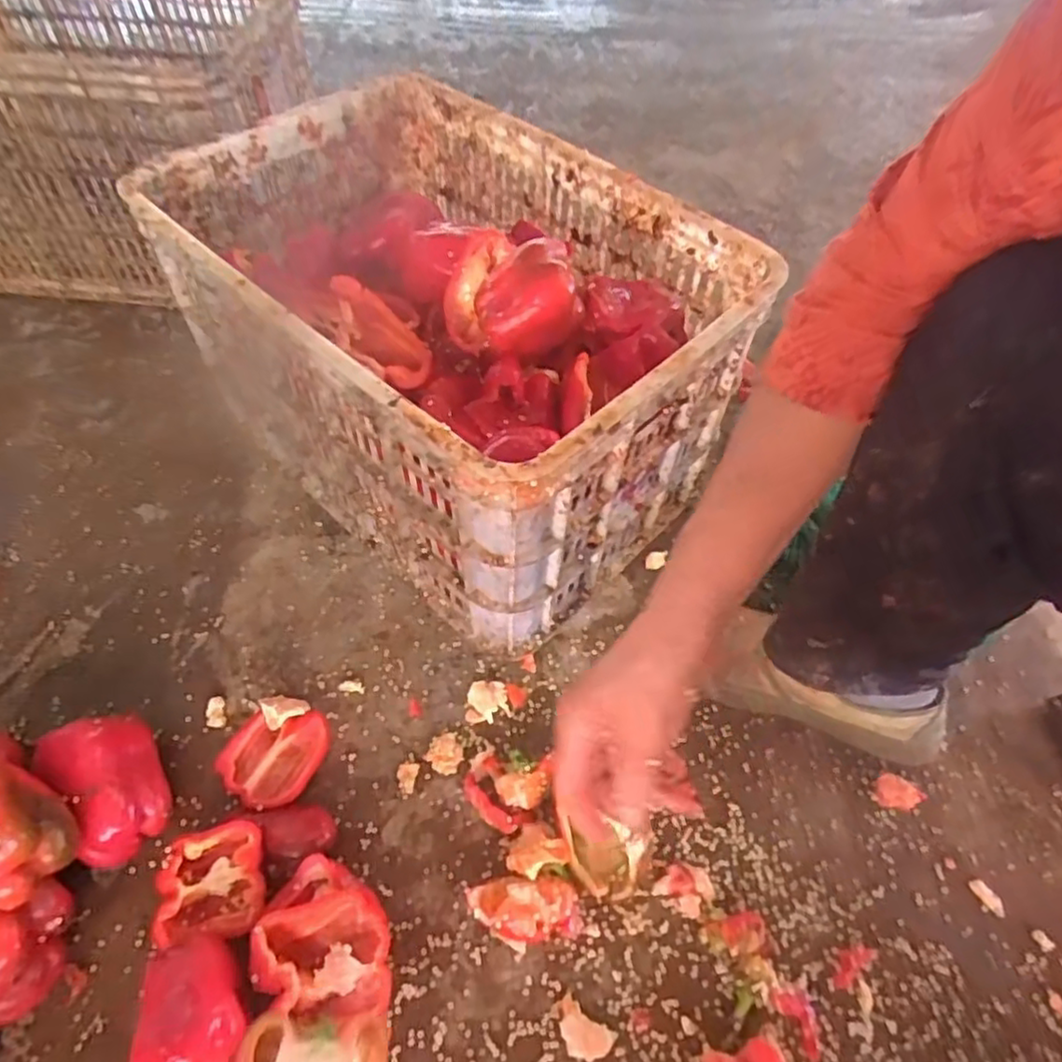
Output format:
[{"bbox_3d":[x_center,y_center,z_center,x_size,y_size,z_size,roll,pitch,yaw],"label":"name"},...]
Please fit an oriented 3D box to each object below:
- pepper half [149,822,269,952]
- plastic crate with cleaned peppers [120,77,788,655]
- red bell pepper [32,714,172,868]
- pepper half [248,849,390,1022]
[{"bbox_3d":[-0.248,0.277,0.539,0.080,0.038,0.078,-11,57,-11],"label":"pepper half"},{"bbox_3d":[-0.075,-0.182,0.705,0.487,0.299,0.356,38,62,21],"label":"plastic crate with cleaned peppers"},{"bbox_3d":[-0.341,0.206,0.562,0.071,0.078,0.102,-30,62,-21],"label":"red bell pepper"},{"bbox_3d":[-0.151,0.310,0.507,0.112,0.054,0.097,40,62,22],"label":"pepper half"}]

